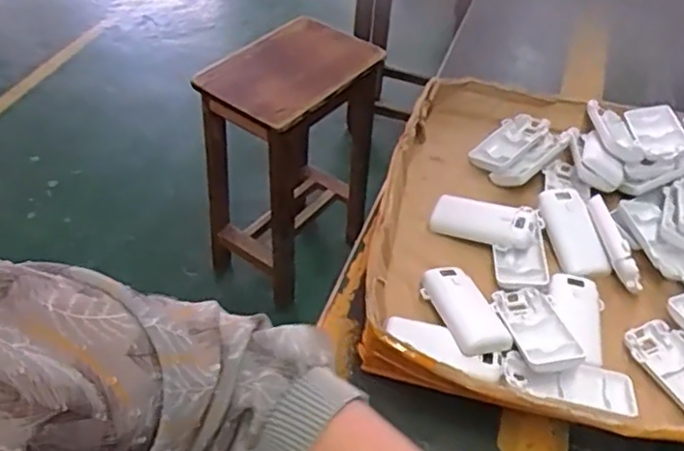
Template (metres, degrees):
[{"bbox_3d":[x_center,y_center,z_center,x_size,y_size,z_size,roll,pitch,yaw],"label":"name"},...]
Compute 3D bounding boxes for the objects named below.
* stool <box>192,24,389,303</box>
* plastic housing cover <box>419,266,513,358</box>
[{"bbox_3d":[-0.100,-0.138,1.283,0.210,0.412,0.303,34,52,26],"label":"stool"},{"bbox_3d":[0.099,0.070,0.539,0.042,0.024,0.089,-15,48,-16],"label":"plastic housing cover"}]

